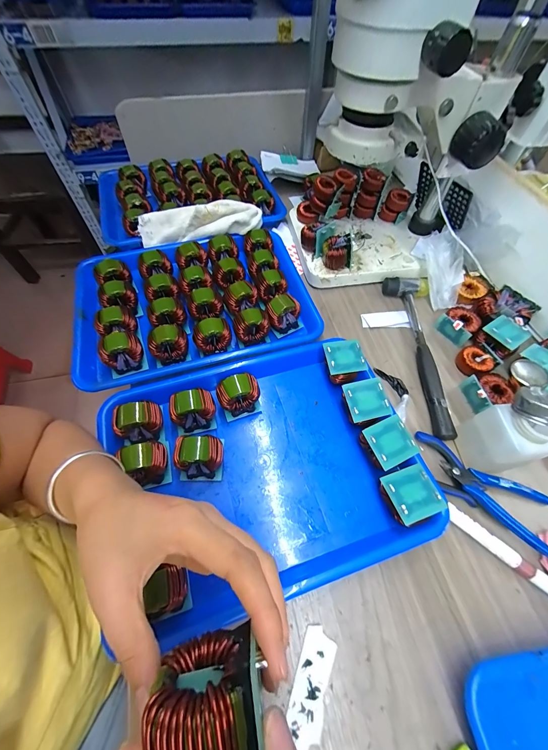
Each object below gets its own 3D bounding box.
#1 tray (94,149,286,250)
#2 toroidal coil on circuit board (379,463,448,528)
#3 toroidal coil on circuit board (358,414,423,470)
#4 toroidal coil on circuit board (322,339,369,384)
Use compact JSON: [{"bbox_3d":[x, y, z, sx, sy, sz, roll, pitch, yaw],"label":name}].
[{"bbox_3d":[-0.157,-0.352,0.555,0.347,0.051,0.246,-18,62,-12],"label":"tray"},{"bbox_3d":[0.132,0.123,0.289,0.048,0.048,0.047,-15,61,-10],"label":"toroidal coil on circuit board"},{"bbox_3d":[0.123,0.079,0.317,0.046,0.044,0.045,-23,63,-14],"label":"toroidal coil on circuit board"},{"bbox_3d":[0.086,-0.012,0.369,0.047,0.045,0.047,-9,60,-7],"label":"toroidal coil on circuit board"}]

